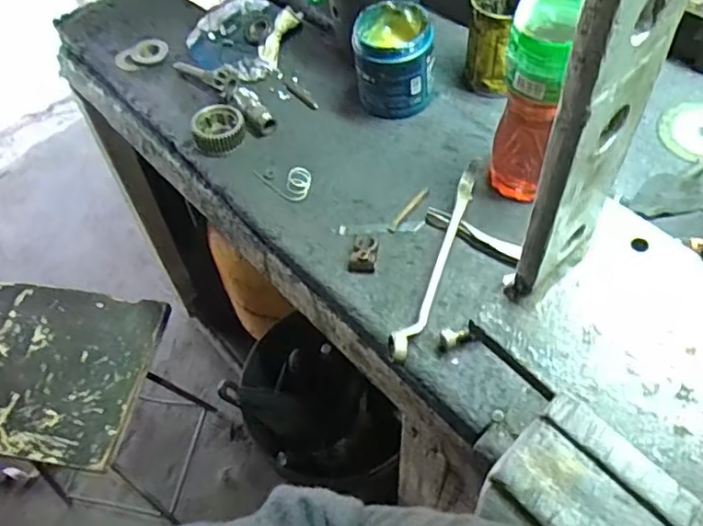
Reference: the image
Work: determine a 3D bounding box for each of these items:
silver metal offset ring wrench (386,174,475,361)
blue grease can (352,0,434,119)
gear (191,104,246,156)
[{"bbox_3d":[0.083,-0.001,0.618,0.023,0.036,0.221,17,58,16],"label":"silver metal offset ring wrench"},{"bbox_3d":[0.050,-0.233,0.735,0.091,0.105,0.088,0,55,5],"label":"blue grease can"},{"bbox_3d":[-0.162,-0.164,0.766,0.061,0.033,0.063,-12,55,-4],"label":"gear"}]

